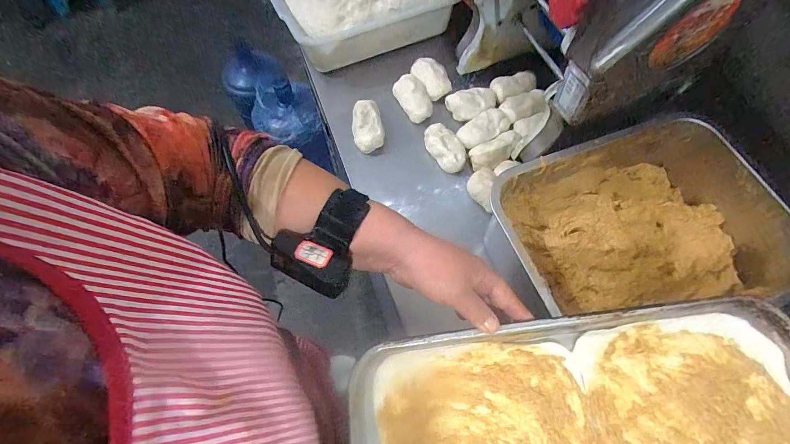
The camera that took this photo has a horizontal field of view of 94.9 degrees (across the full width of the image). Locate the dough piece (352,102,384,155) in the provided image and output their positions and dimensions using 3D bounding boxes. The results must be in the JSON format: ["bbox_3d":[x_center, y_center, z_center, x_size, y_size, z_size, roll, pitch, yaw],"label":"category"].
[{"bbox_3d":[-0.051,-0.178,0.660,0.054,0.037,0.095,-10,66,-6],"label":"dough piece"}]

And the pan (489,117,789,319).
[{"bbox_3d":[0.322,0.002,0.493,0.363,0.096,0.243,-11,66,-6],"label":"pan"}]

